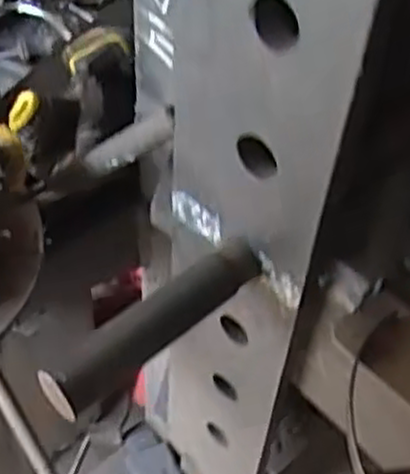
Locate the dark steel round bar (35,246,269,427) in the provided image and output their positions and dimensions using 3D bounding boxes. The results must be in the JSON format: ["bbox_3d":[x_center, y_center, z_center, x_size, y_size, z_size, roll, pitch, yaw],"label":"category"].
[{"bbox_3d":[-0.031,0.051,0.482,0.158,0.033,0.029,-36,60,-28],"label":"dark steel round bar"}]

